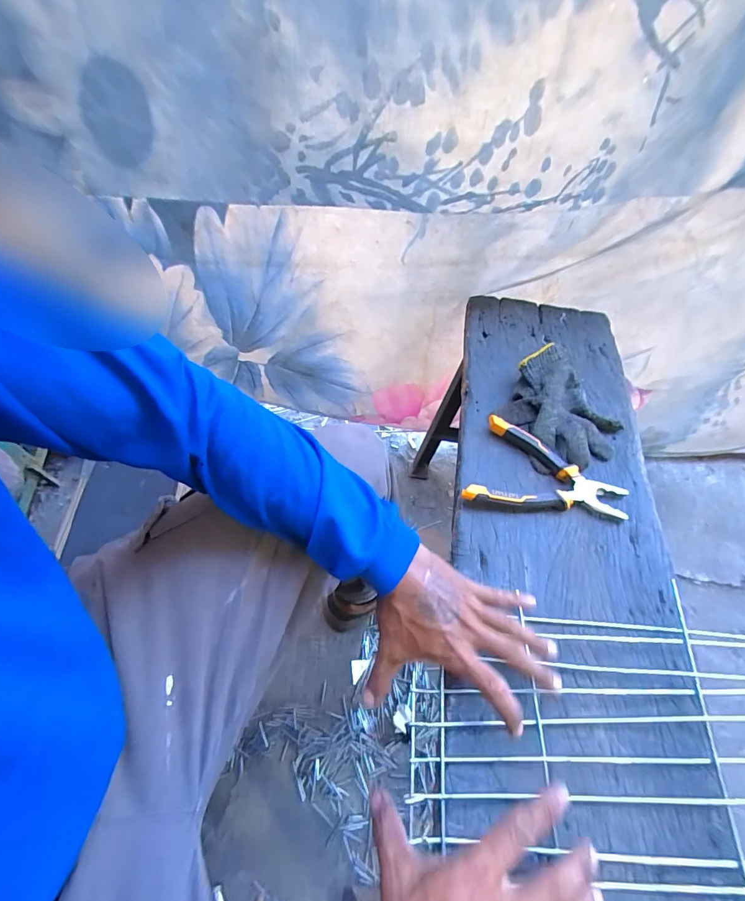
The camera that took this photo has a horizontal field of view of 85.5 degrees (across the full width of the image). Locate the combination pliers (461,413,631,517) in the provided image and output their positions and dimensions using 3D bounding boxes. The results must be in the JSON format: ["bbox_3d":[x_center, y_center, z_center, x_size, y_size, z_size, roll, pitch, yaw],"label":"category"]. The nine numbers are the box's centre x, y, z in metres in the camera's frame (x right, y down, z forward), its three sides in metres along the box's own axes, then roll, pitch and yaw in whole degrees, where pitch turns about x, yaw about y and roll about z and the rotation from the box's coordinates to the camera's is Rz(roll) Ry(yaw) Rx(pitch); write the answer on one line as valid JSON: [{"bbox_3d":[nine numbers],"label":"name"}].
[{"bbox_3d":[0.213,0.023,0.507,0.192,0.031,0.120,8,58,3],"label":"combination pliers"}]

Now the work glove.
[{"bbox_3d":[0.268,-0.063,0.562,0.141,0.055,0.185,-9,59,-7],"label":"work glove"}]

